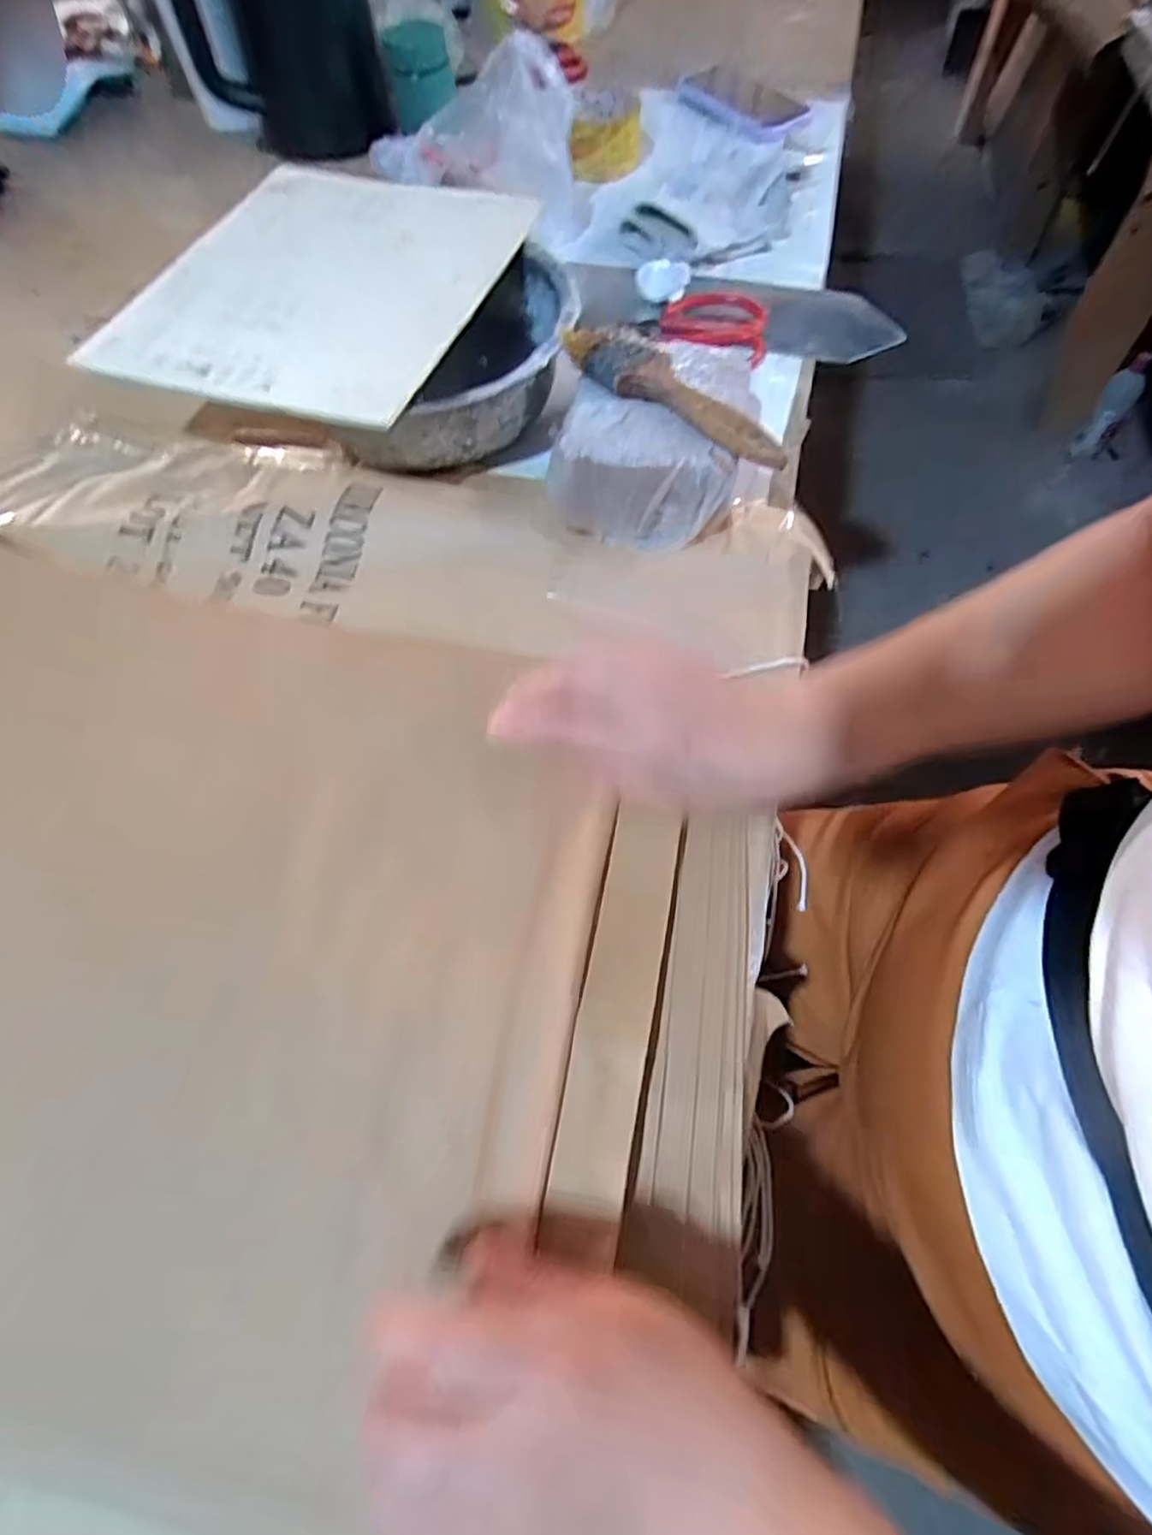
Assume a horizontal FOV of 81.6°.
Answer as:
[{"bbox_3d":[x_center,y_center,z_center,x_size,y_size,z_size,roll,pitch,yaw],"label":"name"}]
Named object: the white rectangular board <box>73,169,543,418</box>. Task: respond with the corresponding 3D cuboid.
[{"bbox_3d":[-0.184,-0.360,0.488,0.246,0.011,0.289,14,64,10],"label":"white rectangular board"}]

